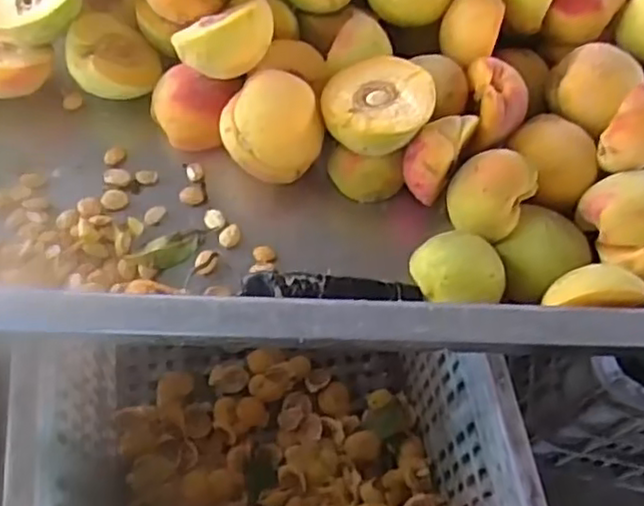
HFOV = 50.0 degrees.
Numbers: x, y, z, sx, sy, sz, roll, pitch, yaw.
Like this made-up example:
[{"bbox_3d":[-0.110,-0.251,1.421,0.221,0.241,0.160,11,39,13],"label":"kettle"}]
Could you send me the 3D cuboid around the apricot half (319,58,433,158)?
[{"bbox_3d":[0.033,-0.089,0.410,0.062,0.024,0.061,-20,63,-14],"label":"apricot half"}]

